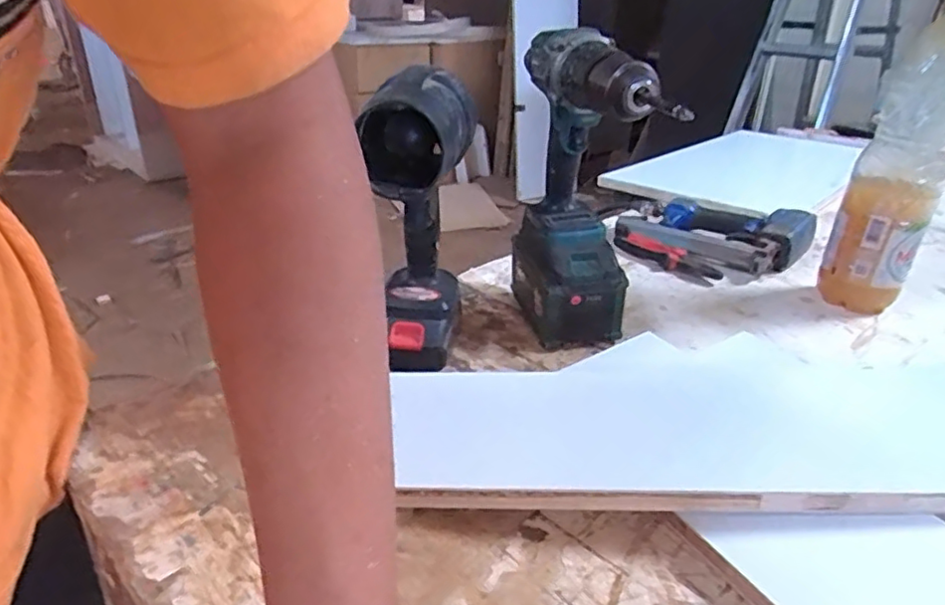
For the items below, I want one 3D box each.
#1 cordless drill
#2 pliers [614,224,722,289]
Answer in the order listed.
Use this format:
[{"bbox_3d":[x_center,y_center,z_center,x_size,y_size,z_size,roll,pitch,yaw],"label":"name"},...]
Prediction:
[{"bbox_3d":[0.101,-0.085,0.573,0.091,0.285,0.196,1,26,-4],"label":"cordless drill"},{"bbox_3d":[0.248,-0.062,0.826,0.041,0.031,0.164,-20,34,-38],"label":"pliers"}]

